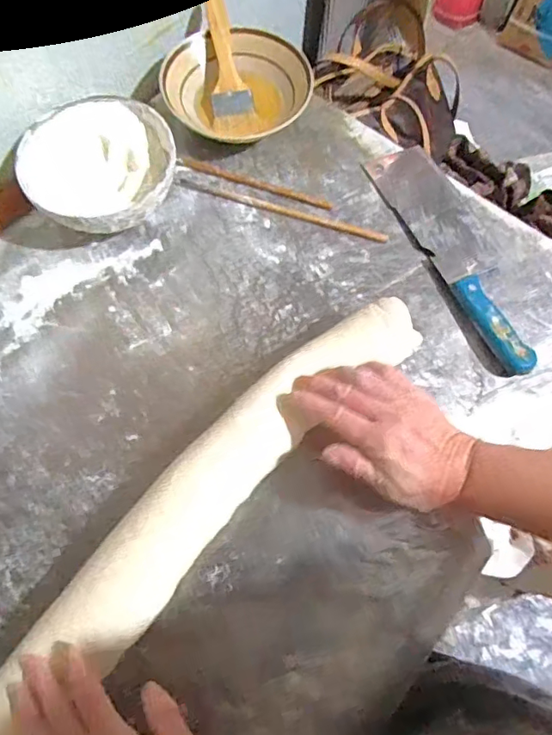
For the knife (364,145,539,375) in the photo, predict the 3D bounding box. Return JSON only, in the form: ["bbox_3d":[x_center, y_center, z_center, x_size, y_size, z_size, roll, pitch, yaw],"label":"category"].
[{"bbox_3d":[0.197,-0.127,0.544,0.075,0.024,0.282,-25,73,-10],"label":"knife"}]

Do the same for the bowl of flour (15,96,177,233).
[{"bbox_3d":[-0.176,-0.200,0.539,0.147,0.071,0.146,0,70,-1],"label":"bowl of flour"}]

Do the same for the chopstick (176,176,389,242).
[{"bbox_3d":[0.006,-0.173,0.568,0.237,0.006,0.010,16,71,5],"label":"chopstick"}]

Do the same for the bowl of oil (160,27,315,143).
[{"bbox_3d":[-0.042,-0.318,0.593,0.140,0.055,0.158,35,73,11],"label":"bowl of oil"}]

